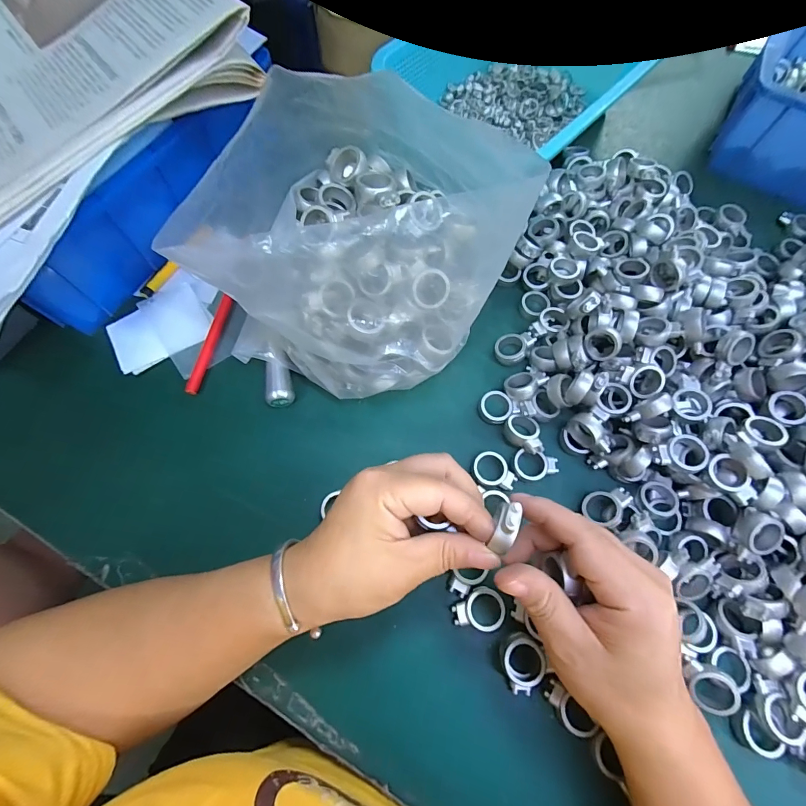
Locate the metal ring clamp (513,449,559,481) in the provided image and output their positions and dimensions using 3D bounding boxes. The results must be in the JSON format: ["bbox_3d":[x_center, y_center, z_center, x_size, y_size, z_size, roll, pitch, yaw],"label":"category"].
[{"bbox_3d":[0.100,0.048,0.297,0.033,0.011,0.022,10,69,3],"label":"metal ring clamp"}]

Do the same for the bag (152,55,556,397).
[{"bbox_3d":[-0.028,-0.093,0.270,0.166,0.145,0.149,30,74,11],"label":"bag"}]

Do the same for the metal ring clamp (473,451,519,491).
[{"bbox_3d":[0.068,0.052,0.294,0.025,0.009,0.033,-36,74,-13],"label":"metal ring clamp"}]

